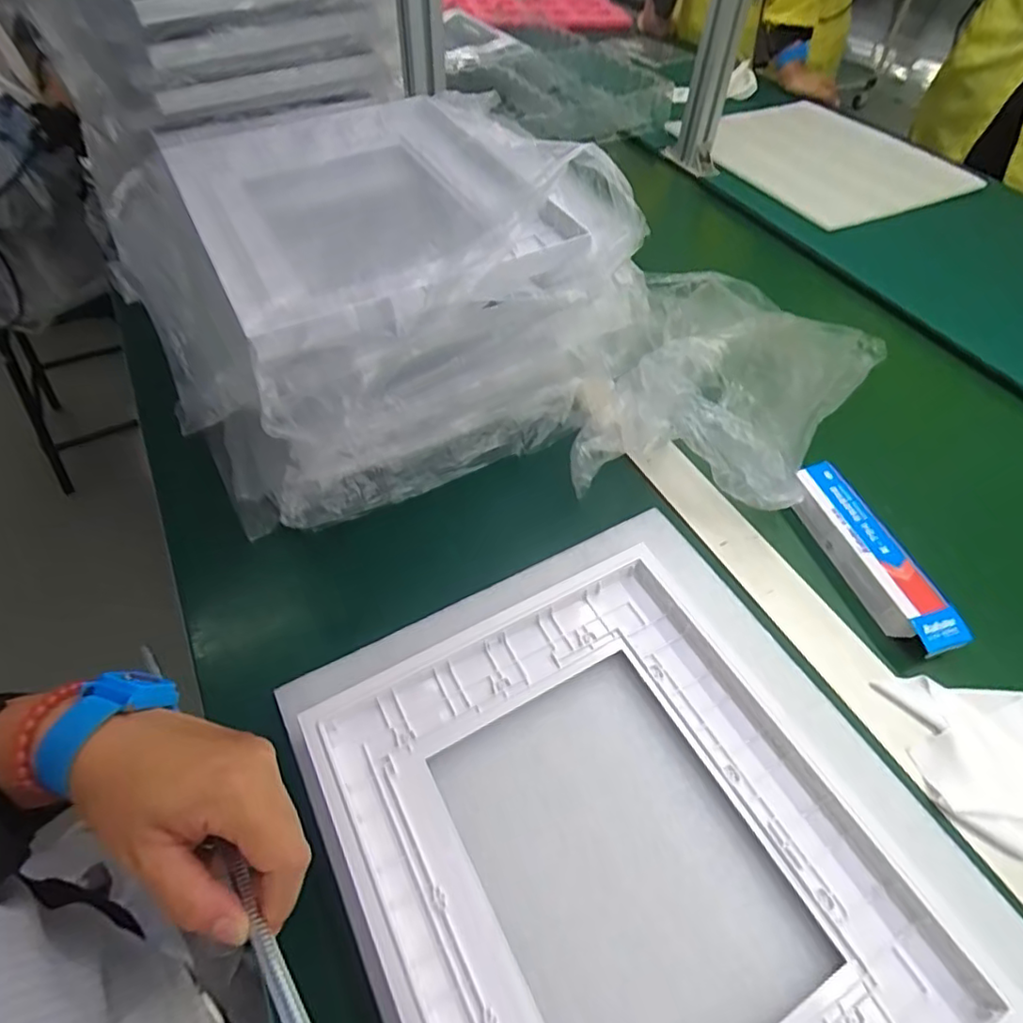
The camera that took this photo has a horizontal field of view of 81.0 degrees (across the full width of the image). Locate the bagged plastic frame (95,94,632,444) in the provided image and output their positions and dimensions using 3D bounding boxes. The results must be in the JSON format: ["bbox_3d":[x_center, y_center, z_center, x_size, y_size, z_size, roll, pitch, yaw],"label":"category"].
[{"bbox_3d":[-0.130,-0.240,0.484,0.342,0.061,0.333,-28,55,-15],"label":"bagged plastic frame"}]

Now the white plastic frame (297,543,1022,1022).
[{"bbox_3d":[0.062,0.198,0.340,0.280,0.030,0.325,-23,57,-19],"label":"white plastic frame"}]

